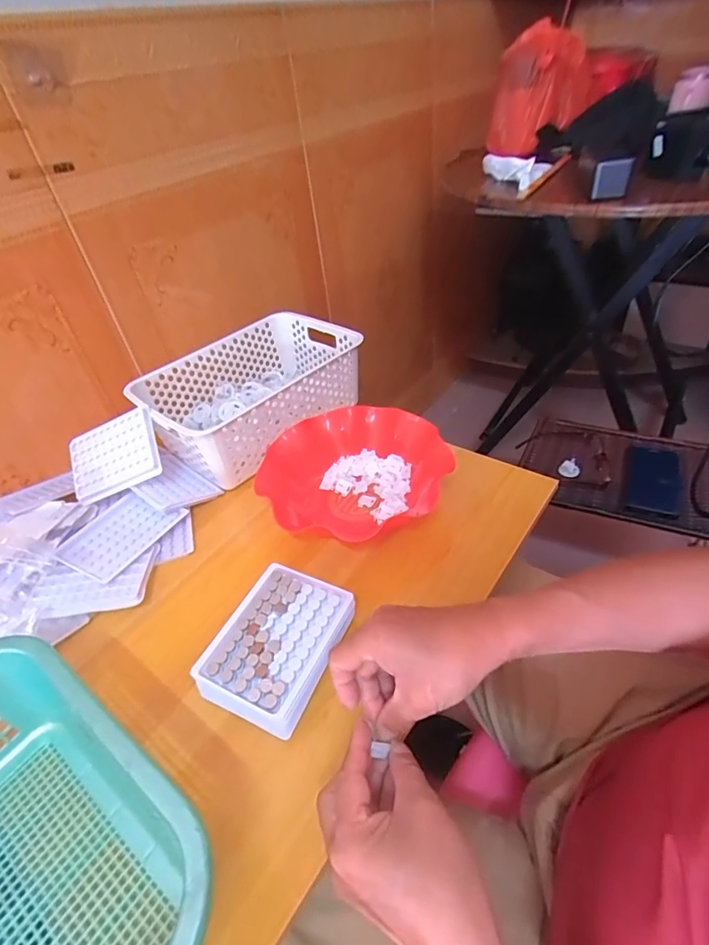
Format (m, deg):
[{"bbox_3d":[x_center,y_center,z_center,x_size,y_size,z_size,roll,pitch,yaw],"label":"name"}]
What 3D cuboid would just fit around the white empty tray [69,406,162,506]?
[{"bbox_3d":[-0.310,-0.021,0.604,0.127,0.010,0.092,-23,76,12],"label":"white empty tray"}]

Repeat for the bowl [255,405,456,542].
[{"bbox_3d":[0.001,-0.001,0.591,0.226,0.064,0.192,-9,42,-2],"label":"bowl"}]

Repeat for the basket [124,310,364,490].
[{"bbox_3d":[-0.150,-0.121,0.710,0.201,0.104,0.304,27,52,33],"label":"basket"}]

